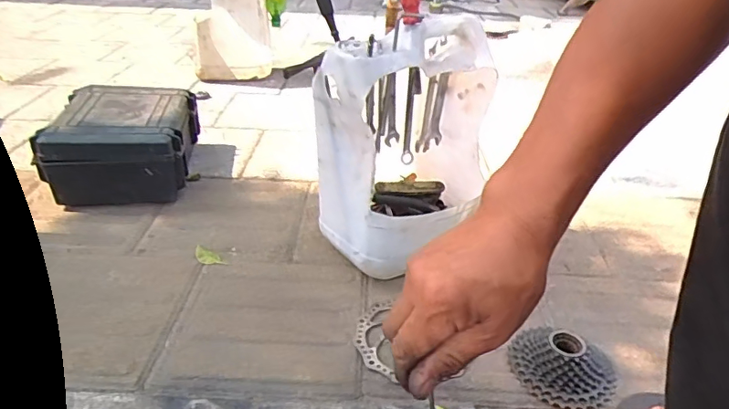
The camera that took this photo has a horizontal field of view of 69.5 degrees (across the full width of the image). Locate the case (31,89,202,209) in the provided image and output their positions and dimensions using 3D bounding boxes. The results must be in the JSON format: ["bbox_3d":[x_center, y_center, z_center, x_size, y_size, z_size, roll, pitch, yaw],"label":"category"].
[{"bbox_3d":[-0.424,-0.109,0.942,0.219,0.137,0.234,-3,32,-10],"label":"case"}]

